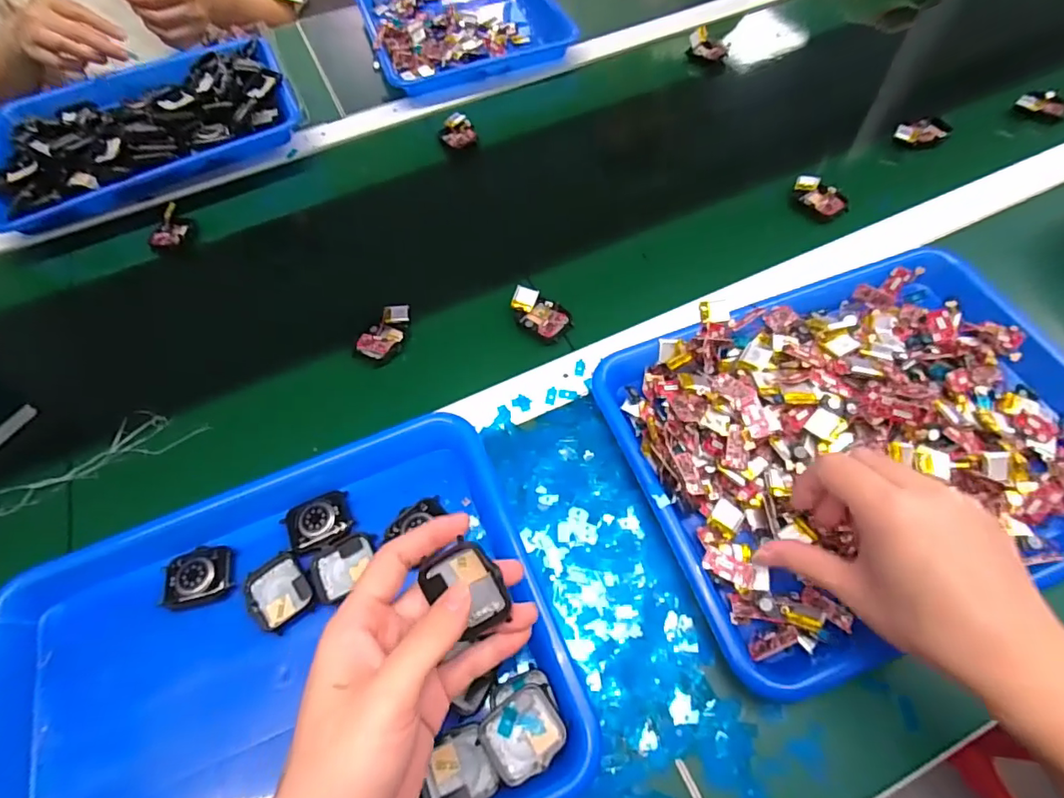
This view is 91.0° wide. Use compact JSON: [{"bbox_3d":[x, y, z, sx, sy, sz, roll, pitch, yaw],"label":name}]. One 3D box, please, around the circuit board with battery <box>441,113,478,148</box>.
[{"bbox_3d":[-0.084,-0.305,0.596,0.037,0.019,0.040,-15,61,-4],"label":"circuit board with battery"}]

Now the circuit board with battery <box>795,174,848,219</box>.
[{"bbox_3d":[0.283,-0.199,0.515,0.032,0.008,0.054,-43,69,-2],"label":"circuit board with battery"}]

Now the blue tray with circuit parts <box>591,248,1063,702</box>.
[{"bbox_3d":[0.236,0.017,0.365,0.327,0.057,0.248,-19,61,-7],"label":"blue tray with circuit parts"}]

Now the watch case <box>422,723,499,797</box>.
[{"bbox_3d":[-0.043,0.210,0.295,0.038,0.007,0.037,-21,61,-8],"label":"watch case"}]

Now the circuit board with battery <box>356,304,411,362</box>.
[{"bbox_3d":[-0.127,-0.059,0.459,0.032,0.013,0.057,24,65,17],"label":"circuit board with battery"}]

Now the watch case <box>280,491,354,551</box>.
[{"bbox_3d":[-0.151,0.087,0.370,0.043,0.012,0.035,-25,62,-10],"label":"watch case"}]

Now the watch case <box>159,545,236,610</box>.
[{"bbox_3d":[-0.229,0.123,0.361,0.043,0.021,0.036,-6,60,1],"label":"watch case"}]

